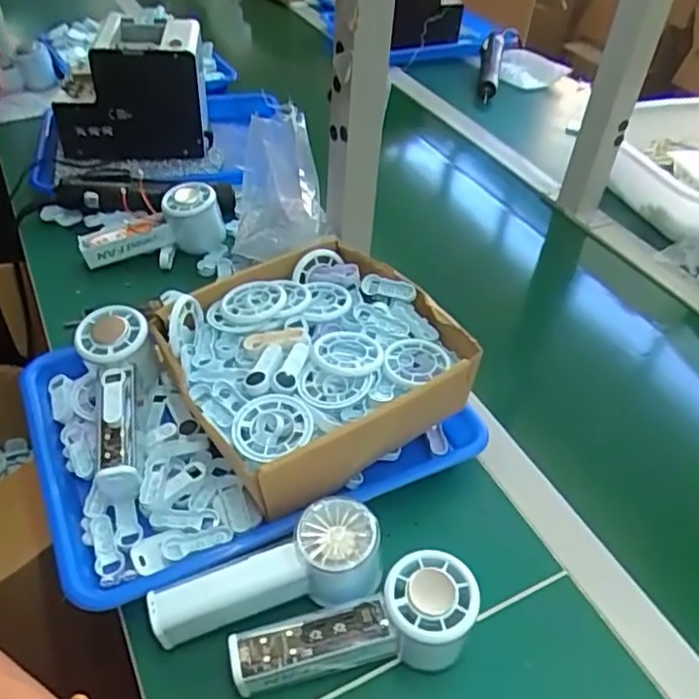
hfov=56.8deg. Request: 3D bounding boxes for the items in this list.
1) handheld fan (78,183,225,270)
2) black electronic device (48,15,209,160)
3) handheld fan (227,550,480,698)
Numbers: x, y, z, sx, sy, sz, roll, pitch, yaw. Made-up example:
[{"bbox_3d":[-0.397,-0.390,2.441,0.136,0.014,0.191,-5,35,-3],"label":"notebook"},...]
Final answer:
[{"bbox_3d":[-0.217,-0.129,0.718,0.159,0.069,0.049,-18,46,-3],"label":"handheld fan"},{"bbox_3d":[-0.294,-0.361,0.878,0.186,0.141,0.168,-3,43,-8],"label":"black electronic device"},{"bbox_3d":[0.007,0.186,0.419,0.155,0.060,0.055,-18,45,-1],"label":"handheld fan"}]

